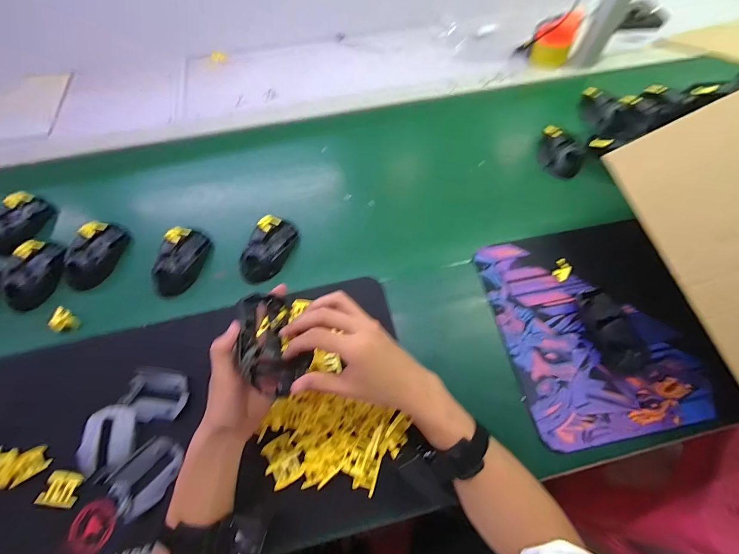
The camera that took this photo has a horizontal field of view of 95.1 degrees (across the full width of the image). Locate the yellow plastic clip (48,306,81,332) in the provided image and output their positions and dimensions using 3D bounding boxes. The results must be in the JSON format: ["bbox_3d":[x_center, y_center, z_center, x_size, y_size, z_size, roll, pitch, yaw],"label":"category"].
[{"bbox_3d":[-0.446,0.065,0.494,0.017,0.036,0.033,0,60,30],"label":"yellow plastic clip"}]

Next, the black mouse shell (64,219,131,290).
[{"bbox_3d":[-0.435,-0.039,0.539,0.057,0.033,0.119,7,64,3],"label":"black mouse shell"}]

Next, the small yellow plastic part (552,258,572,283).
[{"bbox_3d":[0.290,-0.011,0.508,0.026,0.007,0.036,42,72,17],"label":"small yellow plastic part"}]

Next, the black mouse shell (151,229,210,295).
[{"bbox_3d":[-0.294,-0.027,0.527,0.063,0.030,0.113,5,64,2],"label":"black mouse shell"}]

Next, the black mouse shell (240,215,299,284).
[{"bbox_3d":[-0.158,-0.047,0.538,0.062,0.033,0.119,14,65,7],"label":"black mouse shell"}]

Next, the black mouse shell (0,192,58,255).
[{"bbox_3d":[-0.584,-0.091,0.563,0.063,0.038,0.113,8,64,3],"label":"black mouse shell"}]

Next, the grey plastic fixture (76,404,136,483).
[{"bbox_3d":[-0.318,0.202,0.414,0.059,0.016,0.081,-1,64,-1],"label":"grey plastic fixture"}]

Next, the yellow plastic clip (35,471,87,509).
[{"bbox_3d":[-0.362,0.249,0.398,0.040,0.011,0.036,4,66,2],"label":"yellow plastic clip"}]

